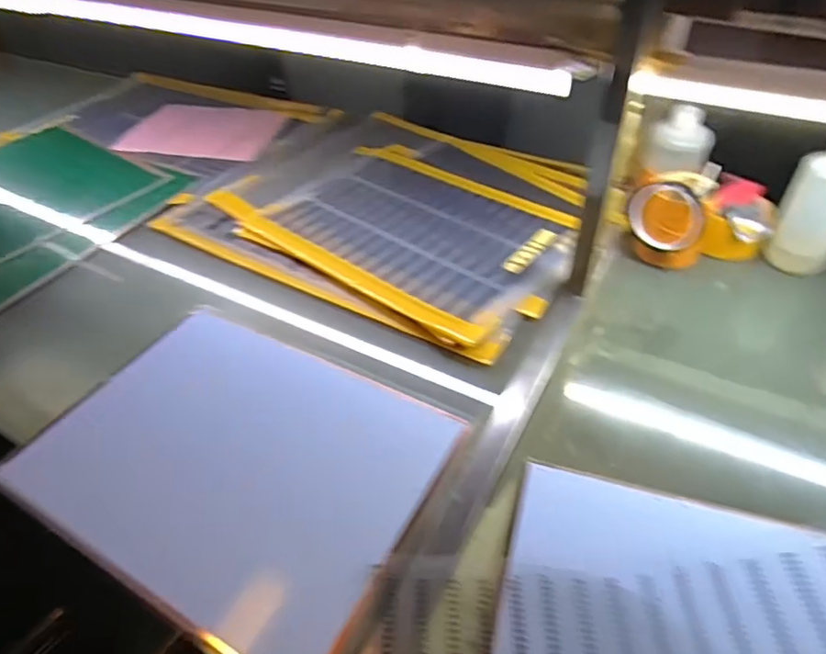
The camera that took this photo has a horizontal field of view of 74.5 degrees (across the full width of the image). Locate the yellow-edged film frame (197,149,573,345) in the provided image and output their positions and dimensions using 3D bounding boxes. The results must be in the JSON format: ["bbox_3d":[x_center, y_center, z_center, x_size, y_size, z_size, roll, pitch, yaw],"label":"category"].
[{"bbox_3d":[-0.018,-0.170,0.842,0.503,0.020,0.334,29,54,29],"label":"yellow-edged film frame"}]

